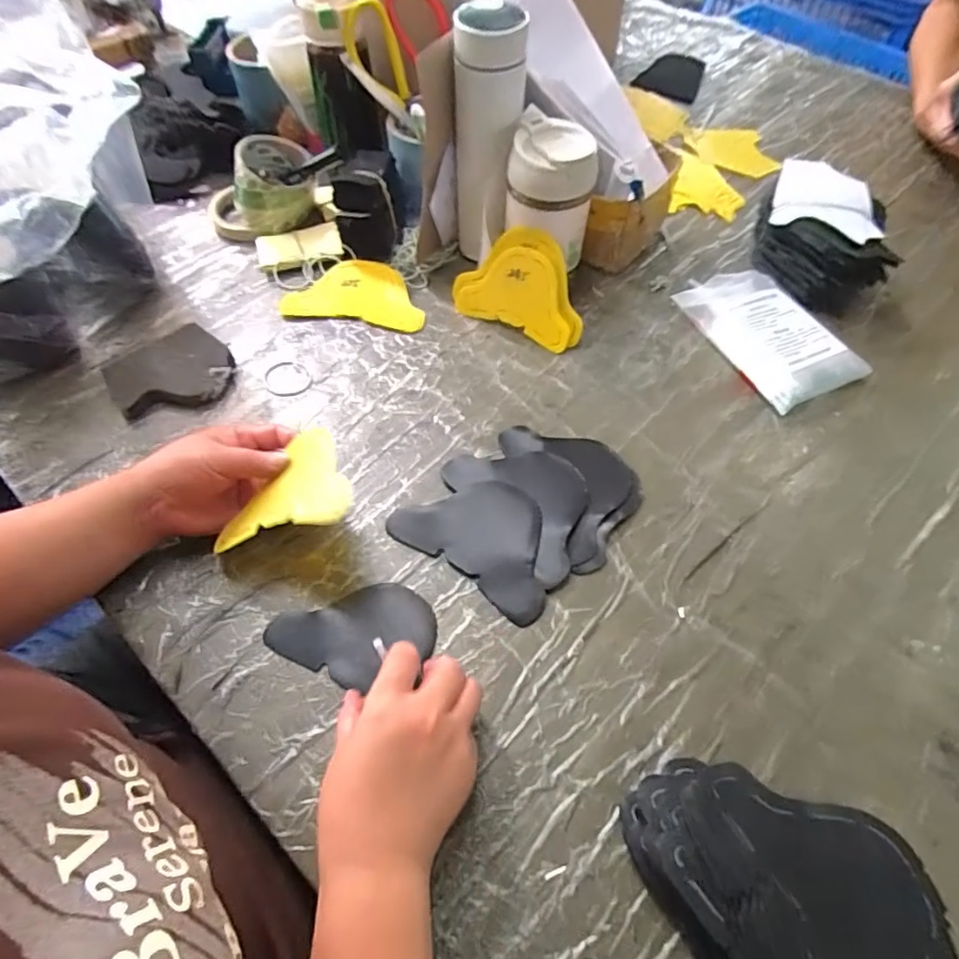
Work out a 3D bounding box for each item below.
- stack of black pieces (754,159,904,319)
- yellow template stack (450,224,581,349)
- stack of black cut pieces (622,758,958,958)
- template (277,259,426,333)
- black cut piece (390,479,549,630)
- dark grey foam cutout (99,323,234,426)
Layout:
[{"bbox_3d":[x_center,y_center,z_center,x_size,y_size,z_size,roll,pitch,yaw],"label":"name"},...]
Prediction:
[{"bbox_3d":[0.373,-0.264,0.631,0.119,0.082,0.136,14,59,9],"label":"stack of black pieces"},{"bbox_3d":[0.044,-0.199,0.585,0.139,0.099,0.013,25,32,13],"label":"yellow template stack"},{"bbox_3d":[0.168,0.237,0.313,0.117,0.080,0.164,-16,59,-10],"label":"stack of black cut pieces"},{"bbox_3d":[-0.135,-0.209,0.642,0.154,0.009,0.094,8,63,3],"label":"template"},{"bbox_3d":[0.006,0.044,0.478,0.141,0.012,0.091,32,63,19],"label":"black cut piece"},{"bbox_3d":[-0.295,-0.101,0.553,0.108,0.021,0.094,-29,62,-17],"label":"dark grey foam cutout"}]

